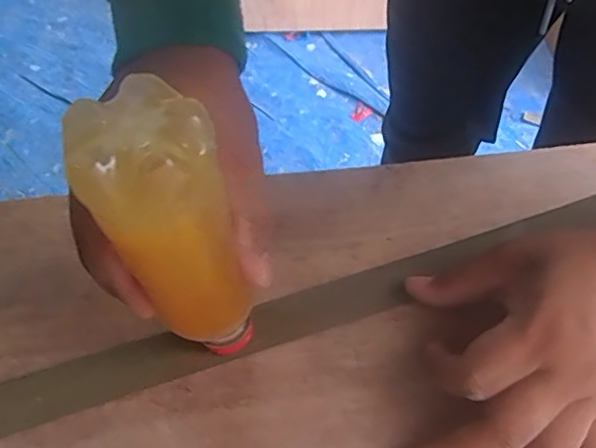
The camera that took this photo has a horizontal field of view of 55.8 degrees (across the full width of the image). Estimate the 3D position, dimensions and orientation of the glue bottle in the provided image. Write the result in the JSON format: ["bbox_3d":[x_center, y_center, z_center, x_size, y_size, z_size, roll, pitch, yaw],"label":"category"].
[{"bbox_3d":[-0.047,0.008,0.227,0.045,0.136,0.042,-3,54,4],"label":"glue bottle"}]

